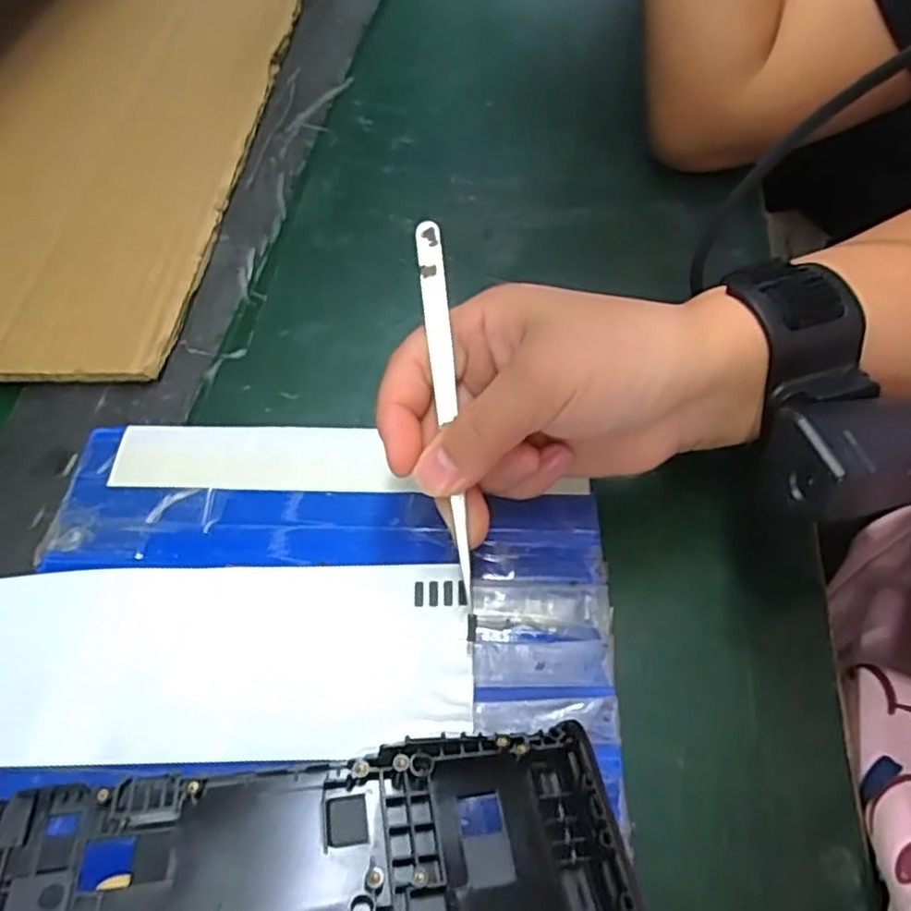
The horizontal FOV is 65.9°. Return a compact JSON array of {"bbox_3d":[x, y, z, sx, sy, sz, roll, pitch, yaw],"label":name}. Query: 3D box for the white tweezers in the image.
[{"bbox_3d":[-0.003,-0.017,0.239,0.009,0.004,0.127,-6,87,-4],"label":"white tweezers"}]

